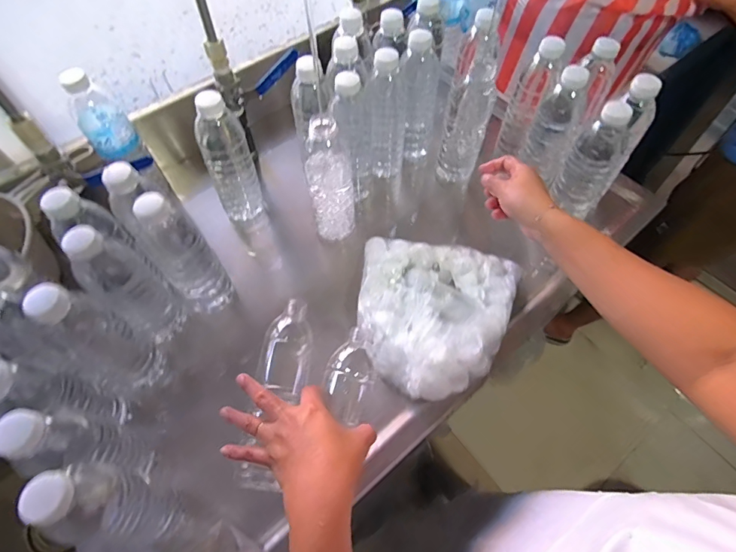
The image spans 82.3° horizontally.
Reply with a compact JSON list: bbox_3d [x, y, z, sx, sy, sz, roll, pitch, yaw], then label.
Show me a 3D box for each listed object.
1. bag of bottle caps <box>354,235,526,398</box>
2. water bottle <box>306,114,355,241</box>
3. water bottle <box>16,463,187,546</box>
[{"bbox_3d":[0.091,0.042,0.545,0.211,0.068,0.223,6,59,4],"label":"bag of bottle caps"},{"bbox_3d":[-0.050,-0.126,0.563,0.060,0.189,0.052,-8,59,-4],"label":"water bottle"},{"bbox_3d":[-0.222,0.206,0.380,0.052,0.202,0.058,2,59,2],"label":"water bottle"}]

